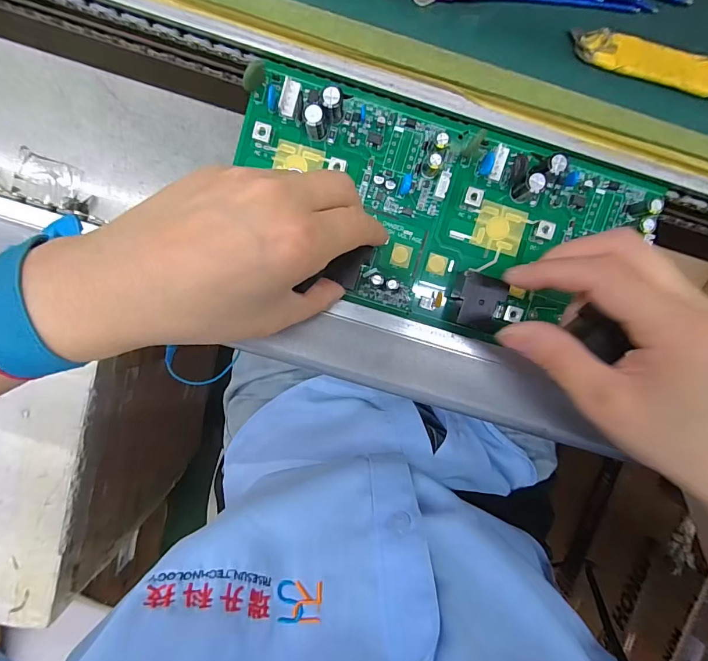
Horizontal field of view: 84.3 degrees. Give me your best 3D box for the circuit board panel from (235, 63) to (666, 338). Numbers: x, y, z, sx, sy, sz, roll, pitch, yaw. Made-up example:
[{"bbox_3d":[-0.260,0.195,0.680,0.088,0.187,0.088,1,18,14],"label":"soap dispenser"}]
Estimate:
[{"bbox_3d":[0.047,-0.068,0.233,0.243,0.023,0.115,16,96,-2],"label":"circuit board panel"}]

